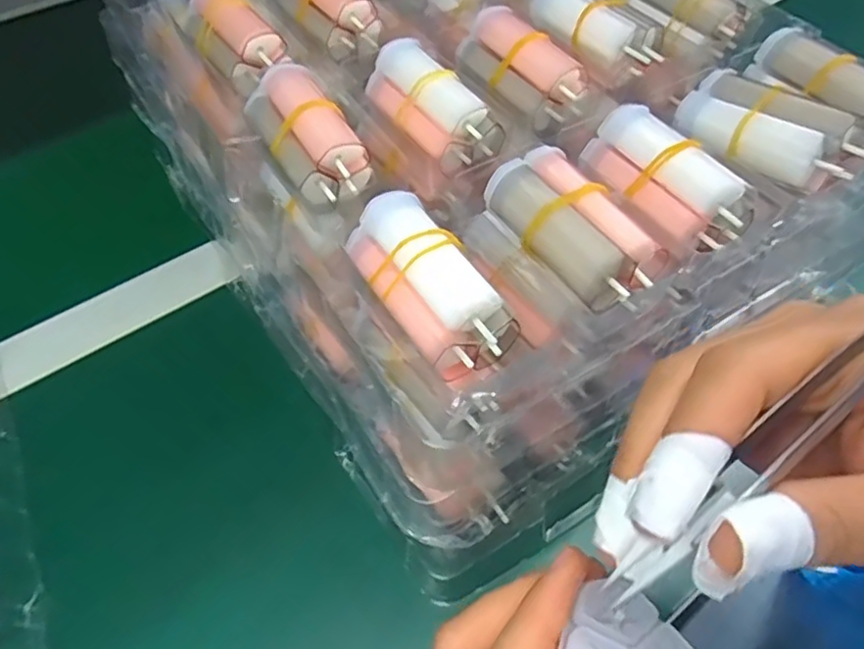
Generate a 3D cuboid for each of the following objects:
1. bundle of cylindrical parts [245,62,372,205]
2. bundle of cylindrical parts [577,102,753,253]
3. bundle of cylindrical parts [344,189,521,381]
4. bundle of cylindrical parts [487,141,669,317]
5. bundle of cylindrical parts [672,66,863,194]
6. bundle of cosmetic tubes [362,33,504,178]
[{"bbox_3d":[-0.052,-0.080,0.262,0.032,0.023,0.068,-29,70,-19],"label":"bundle of cylindrical parts"},{"bbox_3d":[0.091,-0.058,0.242,0.024,0.027,0.067,-32,53,-21],"label":"bundle of cylindrical parts"},{"bbox_3d":[-0.002,-0.014,0.213,0.029,0.020,0.070,-30,66,-20],"label":"bundle of cylindrical parts"},{"bbox_3d":[0.051,-0.036,0.228,0.032,0.017,0.068,-31,65,-21],"label":"bundle of cylindrical parts"},{"bbox_3d":[0.134,-0.079,0.251,0.025,0.022,0.067,-29,59,-19],"label":"bundle of cylindrical parts"},{"bbox_3d":[-0.002,-0.098,0.277,0.029,0.026,0.070,-35,71,-23],"label":"bundle of cosmetic tubes"}]

